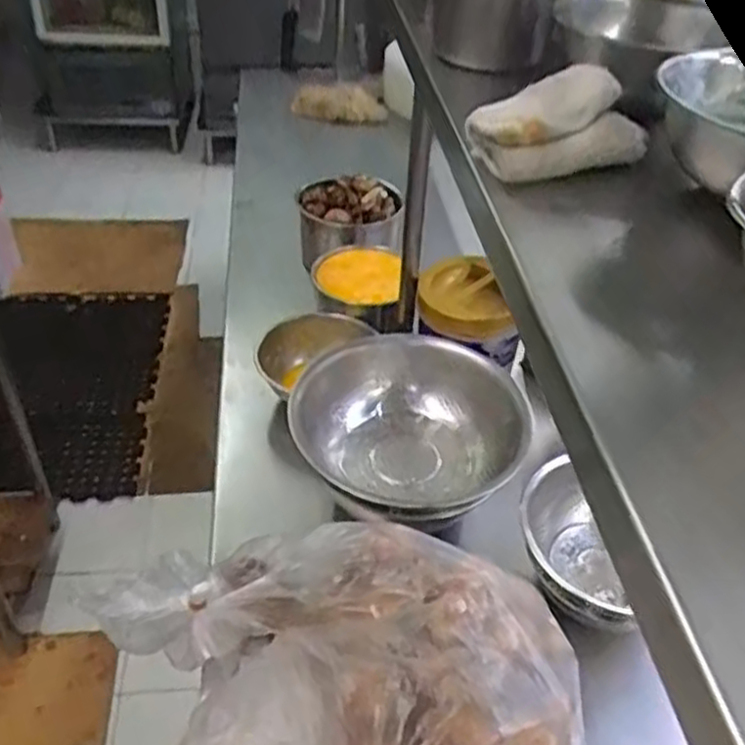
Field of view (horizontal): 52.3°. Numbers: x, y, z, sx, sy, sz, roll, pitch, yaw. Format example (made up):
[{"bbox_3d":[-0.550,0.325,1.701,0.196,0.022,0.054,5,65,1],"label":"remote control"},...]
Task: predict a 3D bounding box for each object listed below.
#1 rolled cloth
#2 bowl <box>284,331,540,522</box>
[{"bbox_3d":[0.126,-0.173,0.518,0.109,0.049,0.068,-14,43,-19],"label":"rolled cloth"},{"bbox_3d":[0.038,0.073,0.878,0.246,0.106,0.238,2,40,-2],"label":"bowl"}]

